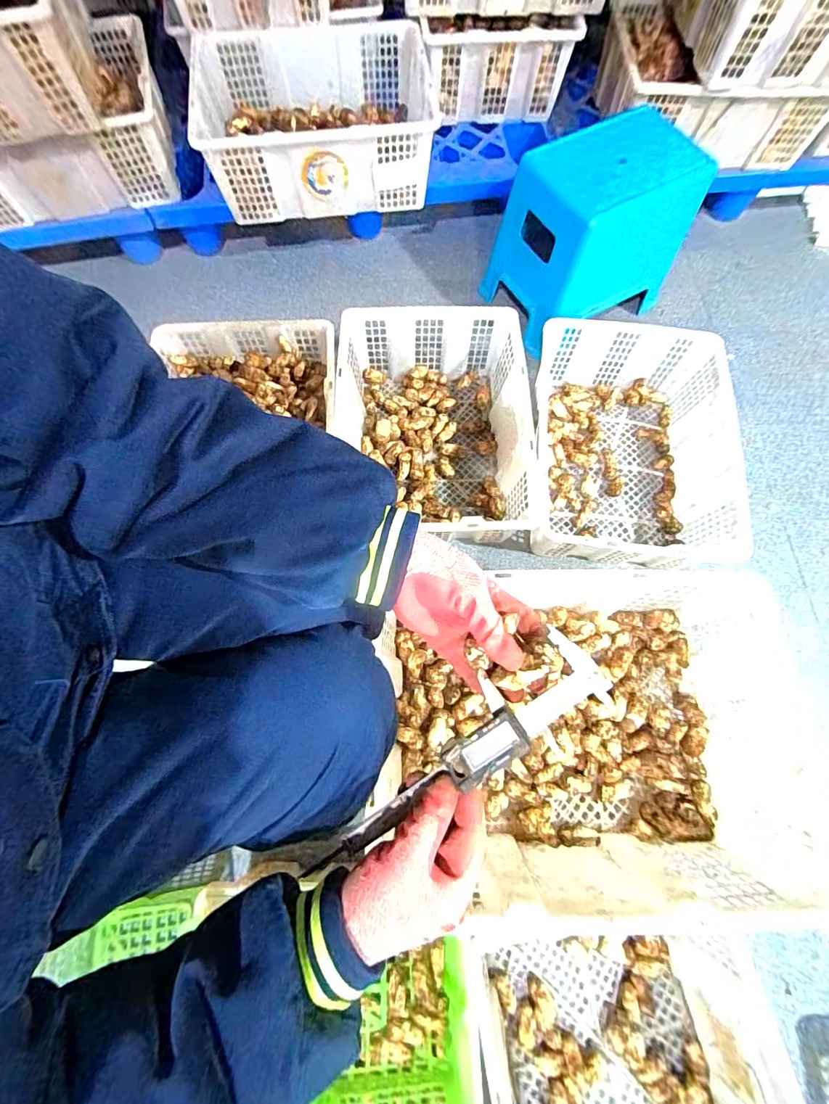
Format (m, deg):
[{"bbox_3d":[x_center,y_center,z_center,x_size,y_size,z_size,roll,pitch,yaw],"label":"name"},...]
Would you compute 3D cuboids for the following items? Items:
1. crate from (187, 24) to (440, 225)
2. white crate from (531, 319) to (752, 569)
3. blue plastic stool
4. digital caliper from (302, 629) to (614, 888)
[{"bbox_3d":[-0.208,-0.933,0.924,0.491,0.159,0.346,-5,73,-2],"label":"crate"},{"bbox_3d":[0.417,-0.203,0.840,0.352,0.145,0.478,5,72,1],"label":"white crate"},{"bbox_3d":[0.379,-0.675,0.917,0.340,0.292,0.240,-25,75,-8],"label":"blue plastic stool"},{"bbox_3d":[0.019,0.155,0.306,0.261,0.018,0.052,-41,76,8],"label":"digital caliper"}]

